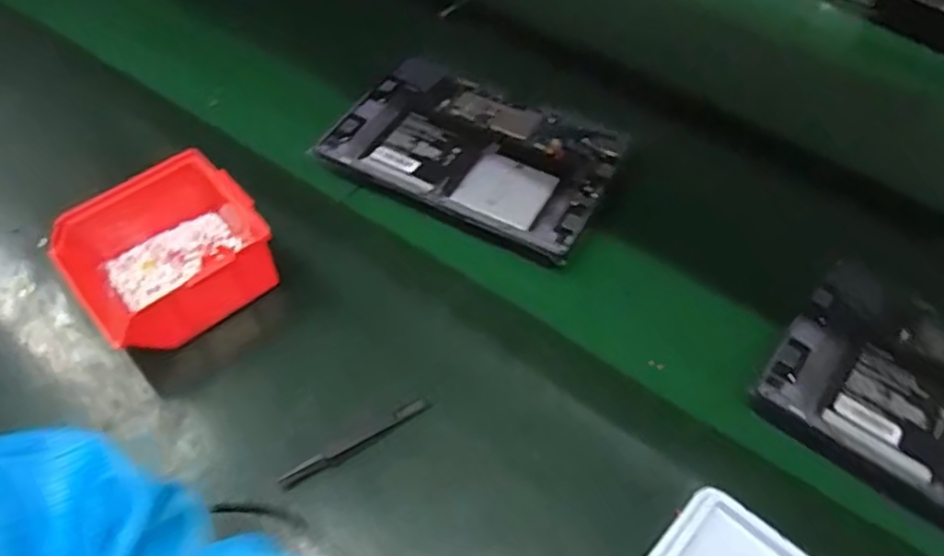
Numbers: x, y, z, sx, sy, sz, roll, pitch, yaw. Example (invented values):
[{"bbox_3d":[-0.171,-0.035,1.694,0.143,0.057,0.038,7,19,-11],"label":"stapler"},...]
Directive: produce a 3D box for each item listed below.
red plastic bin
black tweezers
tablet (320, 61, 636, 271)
[{"bbox_3d":[-0.234,-0.015,0.542,0.139,0.070,0.125,-30,61,-21],"label":"red plastic bin"},{"bbox_3d":[-0.080,0.114,0.481,0.112,0.010,0.012,-29,60,-21],"label":"black tweezers"},{"bbox_3d":[0.004,-0.122,0.649,0.248,0.016,0.169,25,58,17],"label":"tablet"}]

